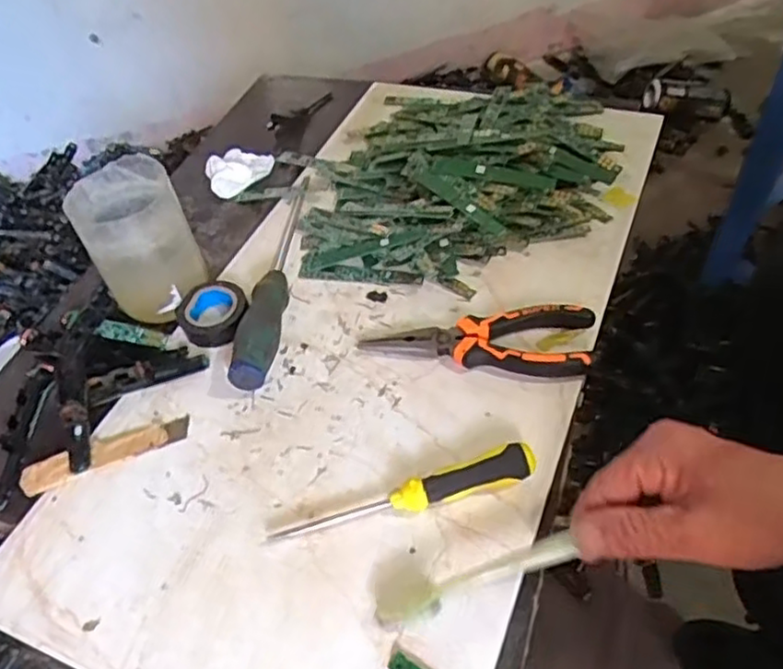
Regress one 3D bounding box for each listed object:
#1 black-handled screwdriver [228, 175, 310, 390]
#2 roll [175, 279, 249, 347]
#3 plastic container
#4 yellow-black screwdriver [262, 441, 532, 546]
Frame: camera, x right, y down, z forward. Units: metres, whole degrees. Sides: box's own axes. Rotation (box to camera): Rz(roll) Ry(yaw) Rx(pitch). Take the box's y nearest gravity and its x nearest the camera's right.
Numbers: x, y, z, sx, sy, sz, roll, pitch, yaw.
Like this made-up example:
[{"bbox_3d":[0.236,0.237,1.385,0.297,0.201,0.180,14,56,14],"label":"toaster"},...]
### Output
[{"bbox_3d":[-0.089,-0.059,0.554,0.028,0.035,0.248,-2,47,8],"label":"black-handled screwdriver"},{"bbox_3d":[-0.137,-0.017,0.528,0.052,0.019,0.057,-11,47,-1],"label":"roll"},{"bbox_3d":[-0.193,-0.070,0.534,0.076,0.098,0.080,-26,50,-17],"label":"plastic container"},{"bbox_3d":[0.007,0.097,0.401,0.158,0.021,0.021,-17,47,-7],"label":"yellow-black screwdriver"}]

